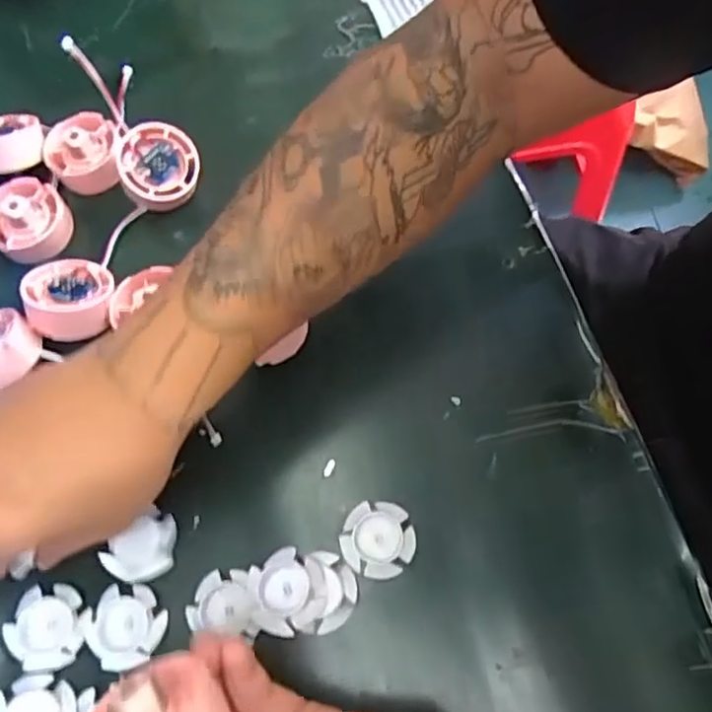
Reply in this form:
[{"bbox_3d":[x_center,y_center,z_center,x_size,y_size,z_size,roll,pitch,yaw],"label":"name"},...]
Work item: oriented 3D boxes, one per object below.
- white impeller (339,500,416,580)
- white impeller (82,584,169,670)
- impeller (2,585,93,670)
[{"bbox_3d":[0.012,0.102,0.346,0.040,0.014,0.039,-1,65,3],"label":"white impeller"},{"bbox_3d":[-0.125,0.144,0.335,0.039,0.008,0.040,-1,65,3],"label":"white impeller"},{"bbox_3d":[-0.165,0.146,0.335,0.038,0.017,0.040,28,70,15],"label":"impeller"}]

